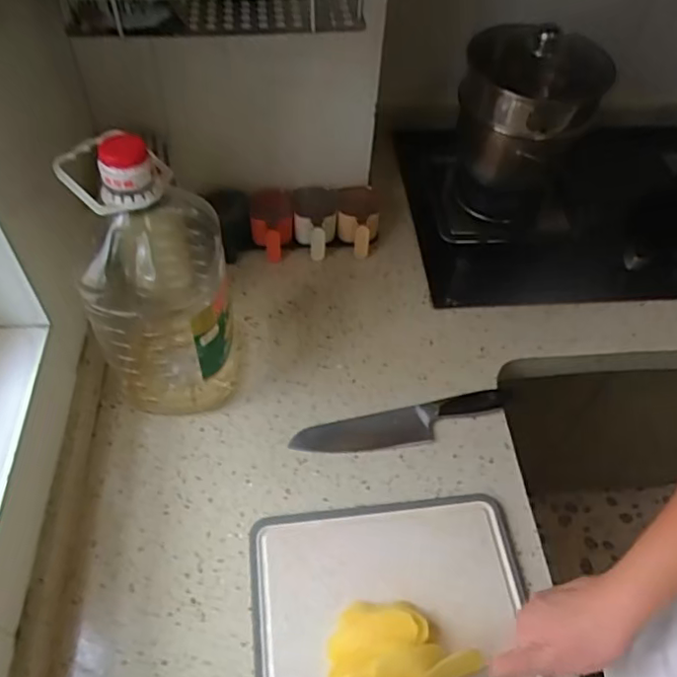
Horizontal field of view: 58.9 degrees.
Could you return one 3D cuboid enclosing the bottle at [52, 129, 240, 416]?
[{"bbox_3d":[-0.195,-0.064,0.665,0.130,0.344,0.144,-2,53,-5],"label":"bottle"}]

